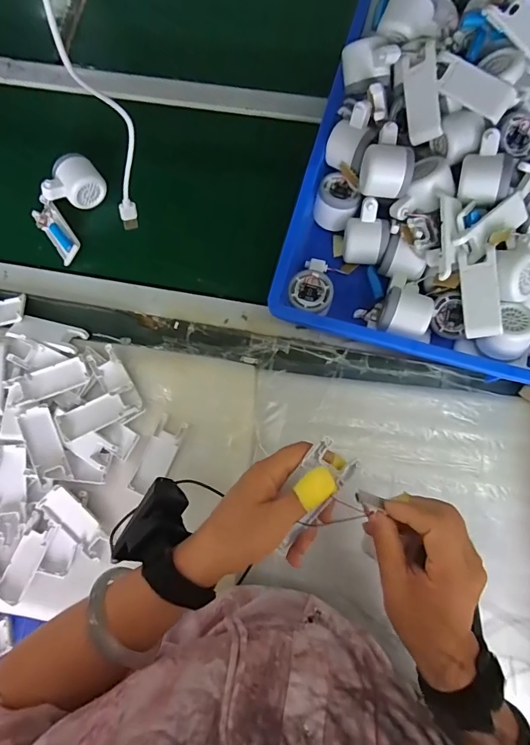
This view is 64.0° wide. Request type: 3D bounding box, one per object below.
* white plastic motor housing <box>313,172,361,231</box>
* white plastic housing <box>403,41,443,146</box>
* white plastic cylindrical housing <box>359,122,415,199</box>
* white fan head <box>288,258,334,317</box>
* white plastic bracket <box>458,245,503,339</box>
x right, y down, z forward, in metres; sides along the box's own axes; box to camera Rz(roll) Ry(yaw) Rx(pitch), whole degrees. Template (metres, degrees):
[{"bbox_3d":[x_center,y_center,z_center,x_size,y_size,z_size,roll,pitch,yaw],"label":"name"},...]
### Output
[{"bbox_3d":[0.098,-0.228,0.579,0.055,0.059,0.060,0,78,2],"label":"white plastic motor housing"},{"bbox_3d":[0.192,-0.338,0.519,0.040,0.008,0.103,-2,100,36],"label":"white plastic housing"},{"bbox_3d":[0.153,-0.259,0.538,0.058,0.055,0.079,5,79,5],"label":"white plastic cylindrical housing"},{"bbox_3d":[0.062,-0.110,0.560,0.054,0.048,0.076,10,80,5],"label":"white fan head"},{"bbox_3d":[0.253,-0.094,0.497,0.040,0.016,0.104,-8,85,29],"label":"white plastic bracket"}]

